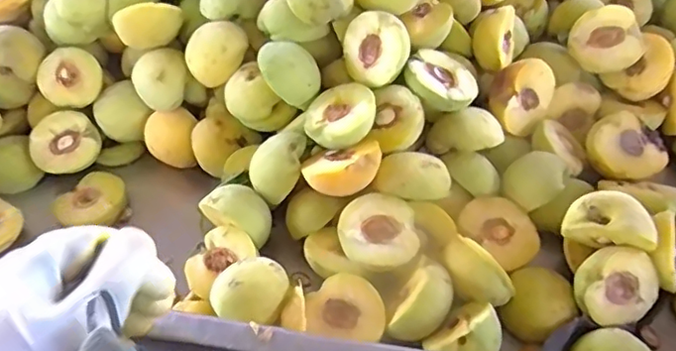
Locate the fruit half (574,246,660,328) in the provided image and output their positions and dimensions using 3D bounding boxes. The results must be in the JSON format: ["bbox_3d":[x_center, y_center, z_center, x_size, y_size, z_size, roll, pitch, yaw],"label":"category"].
[{"bbox_3d":[0.195,0.079,0.418,0.055,0.055,0.021,-46,14,-4],"label":"fruit half"}]

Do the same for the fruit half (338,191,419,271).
[{"bbox_3d":[0.028,0.044,0.439,0.056,0.027,0.058,-3,56,-5],"label":"fruit half"}]

